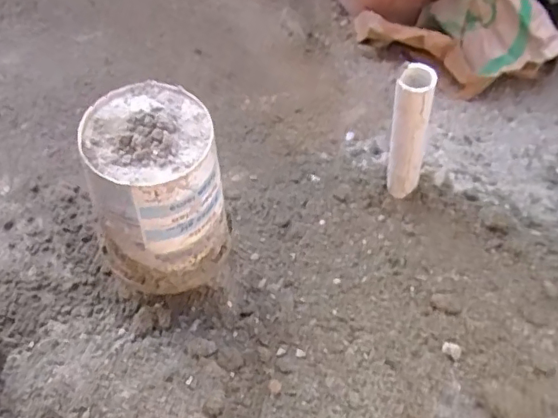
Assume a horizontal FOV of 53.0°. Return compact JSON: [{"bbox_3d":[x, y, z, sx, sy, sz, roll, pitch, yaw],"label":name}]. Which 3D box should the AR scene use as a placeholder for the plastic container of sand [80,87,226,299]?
[{"bbox_3d":[-0.101,-0.011,0.461,0.106,0.152,0.111,-7,55,-3],"label":"plastic container of sand"}]

